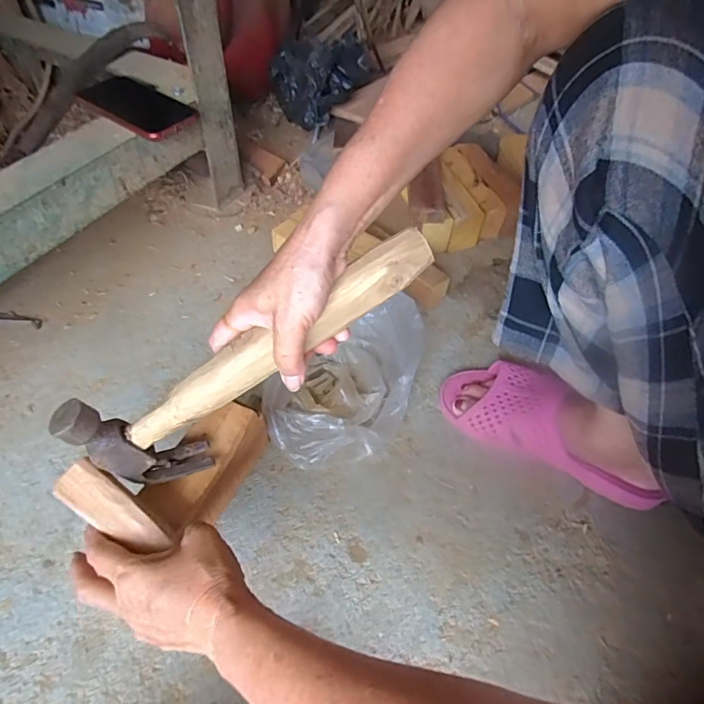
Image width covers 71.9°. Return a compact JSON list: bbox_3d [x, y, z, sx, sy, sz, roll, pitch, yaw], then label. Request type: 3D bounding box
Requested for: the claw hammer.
[{"bbox_3d":[-0.071,0.008,0.379,0.302,0.118,0.036,-34,58,2],"label":"claw hammer"}]

